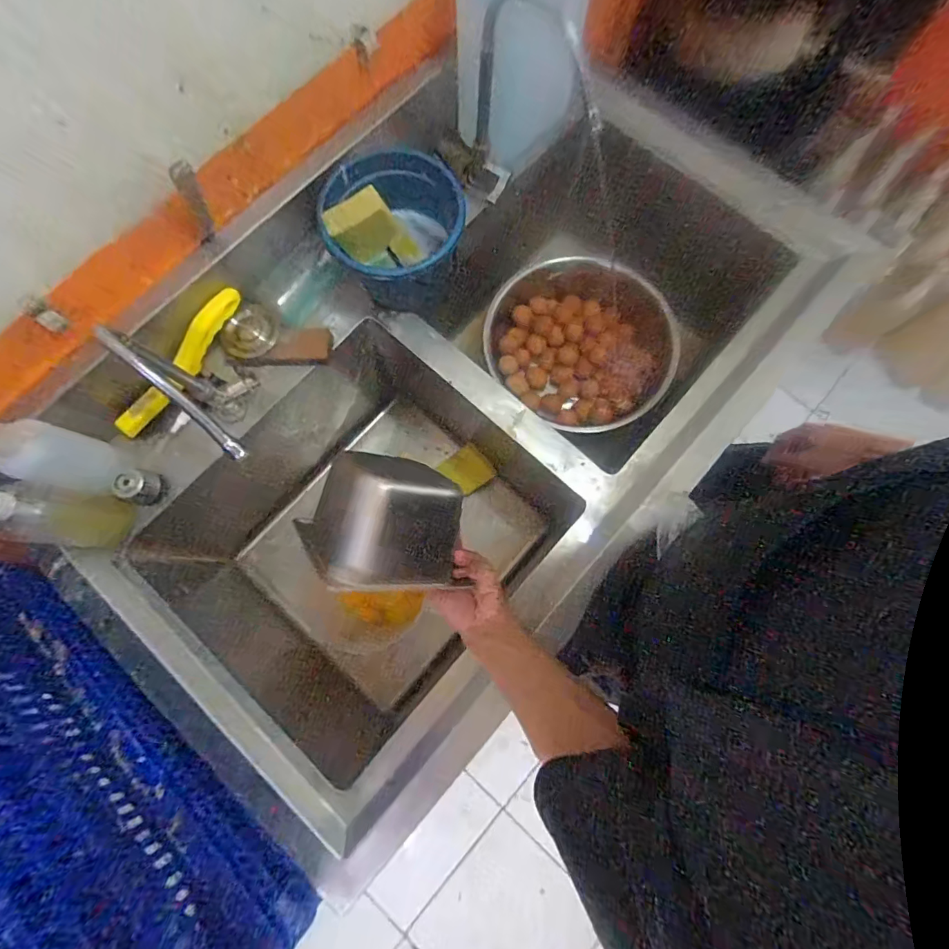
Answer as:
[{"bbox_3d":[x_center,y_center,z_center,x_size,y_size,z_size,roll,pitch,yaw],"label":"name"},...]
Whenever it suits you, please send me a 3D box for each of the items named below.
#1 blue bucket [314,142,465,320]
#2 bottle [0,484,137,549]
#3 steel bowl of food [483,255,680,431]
[{"bbox_3d":[-0.107,-0.340,0.629,0.176,0.107,0.184,7,77,1],"label":"blue bucket"},{"bbox_3d":[-0.517,0.047,0.545,0.048,0.212,0.070,7,77,1],"label":"bottle"},{"bbox_3d":[0.212,-0.268,0.914,0.323,0.097,0.361,-43,81,-10],"label":"steel bowl of food"}]

